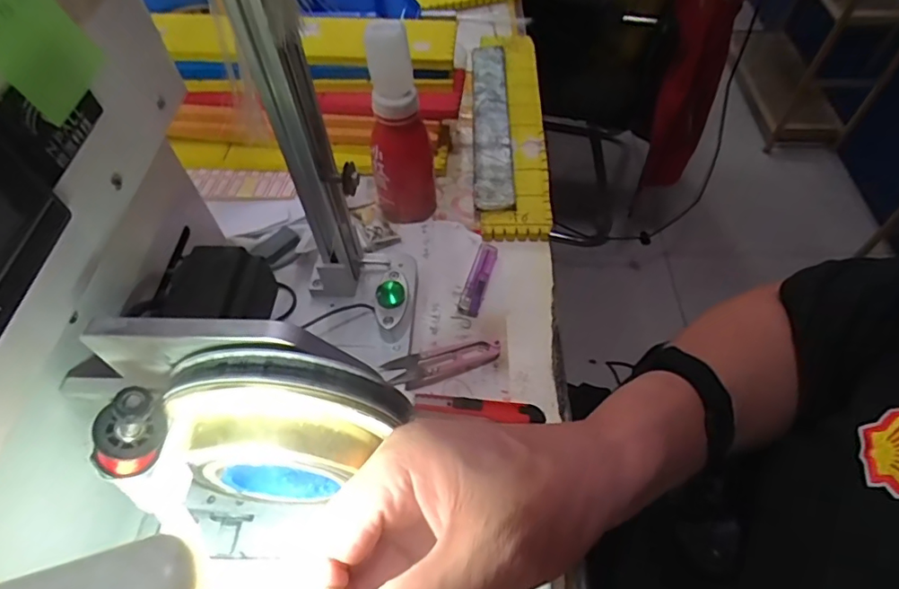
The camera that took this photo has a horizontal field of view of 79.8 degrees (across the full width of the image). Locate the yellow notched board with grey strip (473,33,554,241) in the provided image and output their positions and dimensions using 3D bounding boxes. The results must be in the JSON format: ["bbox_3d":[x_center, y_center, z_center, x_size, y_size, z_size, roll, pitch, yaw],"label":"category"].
[{"bbox_3d":[0.067,-0.197,0.613,0.075,0.026,0.342,0,55,1],"label":"yellow notched board with grey strip"}]

